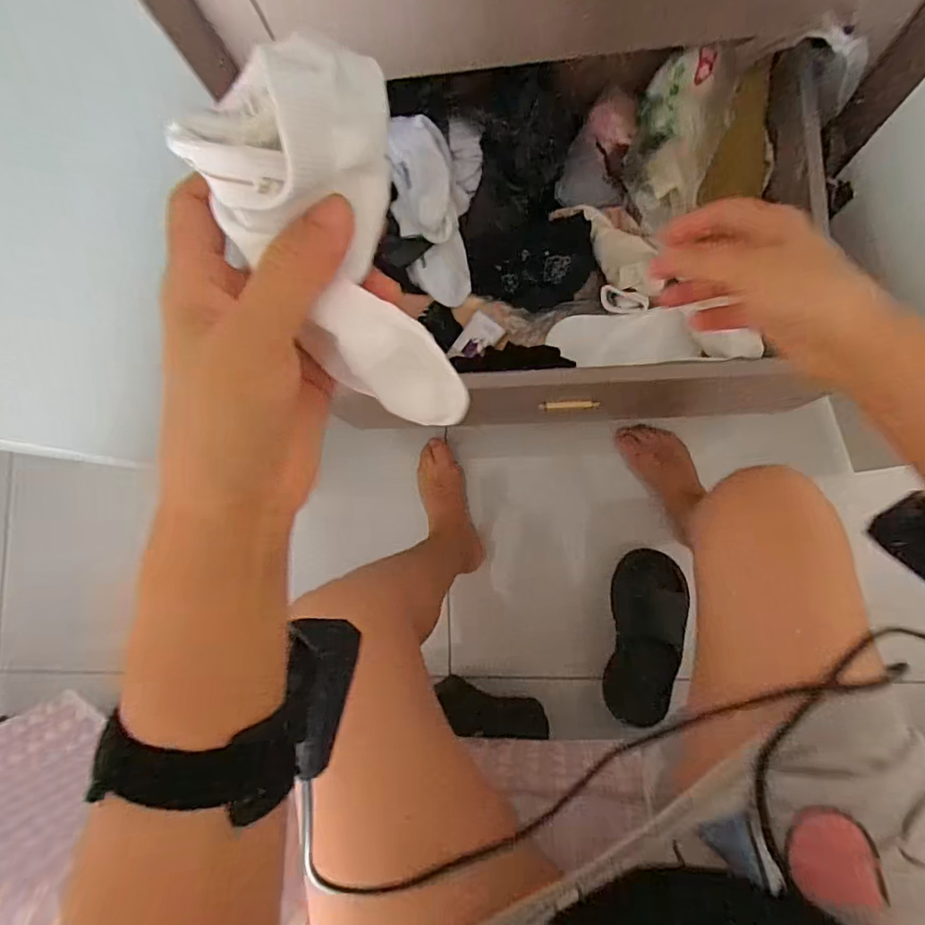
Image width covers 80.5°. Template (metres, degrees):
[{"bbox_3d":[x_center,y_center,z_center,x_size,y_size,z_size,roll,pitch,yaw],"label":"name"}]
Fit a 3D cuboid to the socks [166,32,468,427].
[{"bbox_3d":[-0.039,-0.063,0.183,0.061,0.033,0.121,-20,115,4],"label":"socks"}]

